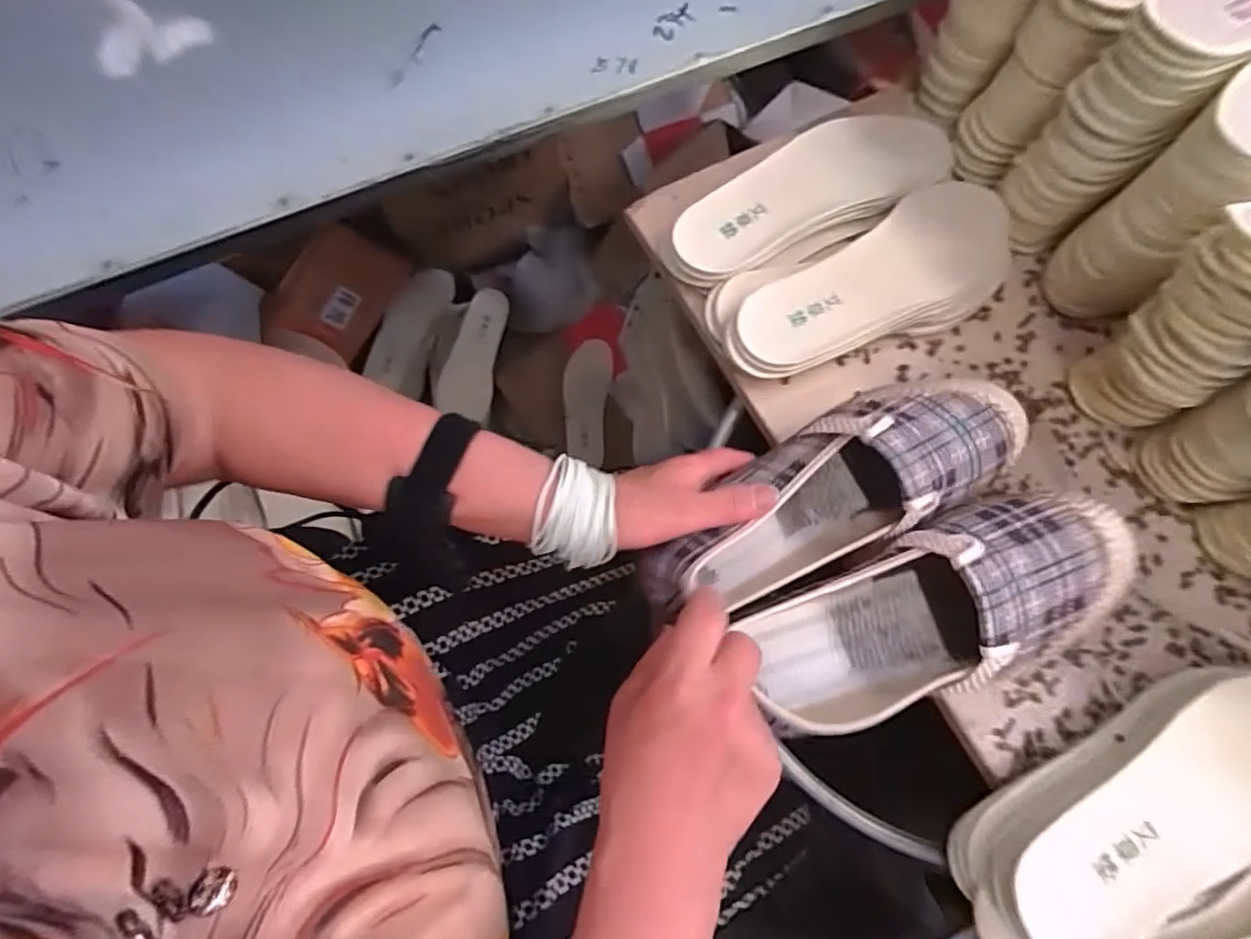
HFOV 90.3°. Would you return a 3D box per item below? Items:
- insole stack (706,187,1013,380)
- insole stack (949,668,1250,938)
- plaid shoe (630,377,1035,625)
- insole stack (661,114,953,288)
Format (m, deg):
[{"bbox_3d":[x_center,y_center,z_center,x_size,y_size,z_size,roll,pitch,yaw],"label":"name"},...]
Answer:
[{"bbox_3d":[0.189,-0.148,0.491,0.250,0.036,0.108,-21,74,-7],"label":"insole stack"},{"bbox_3d":[0.314,0.197,0.360,0.260,0.049,0.091,-29,75,-9],"label":"insole stack"},{"bbox_3d":[0.124,0.011,0.372,0.243,0.078,0.076,-25,75,-1],"label":"plaid shoe"},{"bbox_3d":[0.143,-0.218,0.500,0.243,0.029,0.087,-32,76,-10],"label":"insole stack"}]

